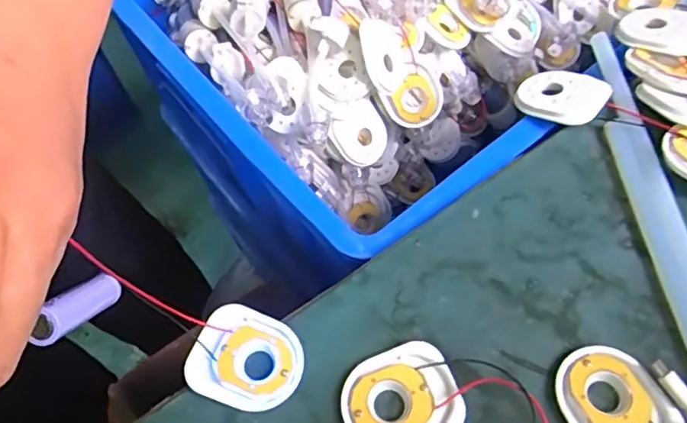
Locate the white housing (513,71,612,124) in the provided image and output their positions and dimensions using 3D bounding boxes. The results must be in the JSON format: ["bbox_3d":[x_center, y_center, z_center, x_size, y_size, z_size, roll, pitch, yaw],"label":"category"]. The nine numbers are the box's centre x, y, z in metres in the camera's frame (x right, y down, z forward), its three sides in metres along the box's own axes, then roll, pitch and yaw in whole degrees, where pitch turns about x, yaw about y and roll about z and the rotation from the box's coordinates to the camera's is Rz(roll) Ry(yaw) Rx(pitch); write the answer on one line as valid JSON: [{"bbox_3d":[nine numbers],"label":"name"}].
[{"bbox_3d":[0.146,-0.077,0.384,0.055,0.008,0.044,30,66,33],"label":"white housing"}]

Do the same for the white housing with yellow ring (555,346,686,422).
[{"bbox_3d":[0.132,0.095,0.278,0.048,0.008,0.057,-27,64,-11],"label":"white housing with yellow ring"}]

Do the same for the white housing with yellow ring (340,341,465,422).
[{"bbox_3d":[0.028,0.095,0.285,0.056,0.008,0.050,-21,63,-8],"label":"white housing with yellow ring"}]

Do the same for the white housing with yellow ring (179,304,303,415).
[{"bbox_3d":[-0.050,0.077,0.297,0.056,0.013,0.048,18,64,12],"label":"white housing with yellow ring"}]

